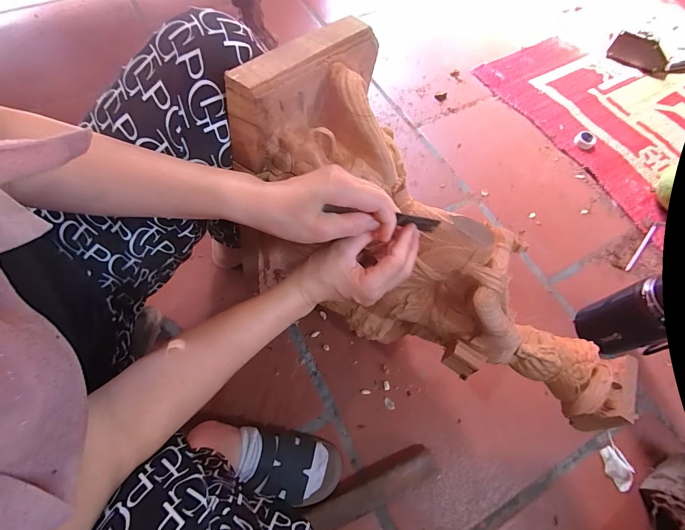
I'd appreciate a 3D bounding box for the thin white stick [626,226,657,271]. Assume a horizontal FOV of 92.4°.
[{"bbox_3d":[0.676,-0.038,0.741,0.012,0.006,0.161,43,71,15],"label":"thin white stick"}]

